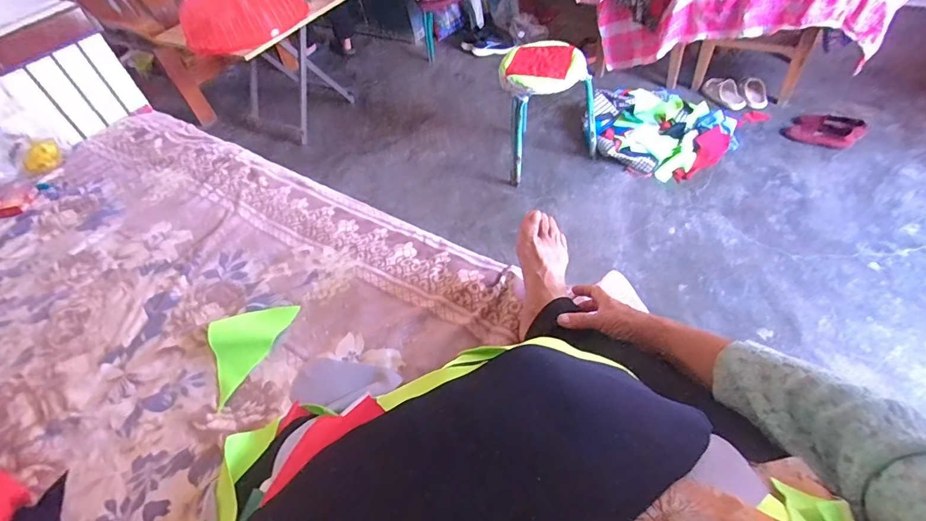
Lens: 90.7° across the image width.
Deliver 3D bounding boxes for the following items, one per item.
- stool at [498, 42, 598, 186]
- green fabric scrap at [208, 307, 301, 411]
[{"bbox_3d":[0.338,-0.567,1.752,0.357,0.418,0.353,4,51,14],"label":"stool"},{"bbox_3d":[-0.358,0.131,0.729,0.099,0.023,0.175,13,54,20],"label":"green fabric scrap"}]

